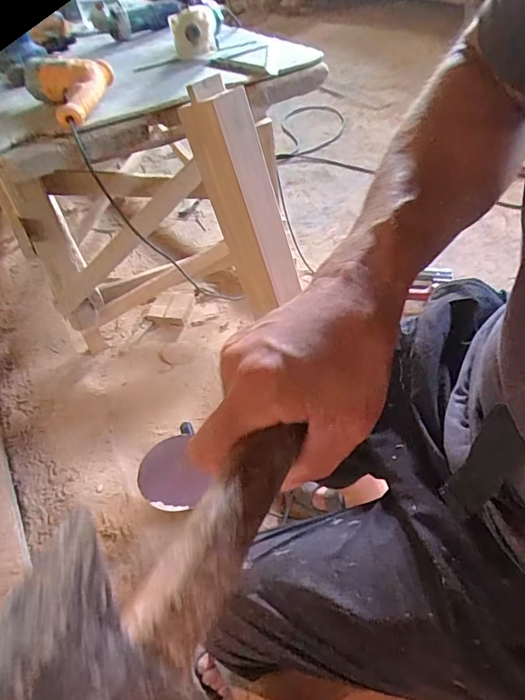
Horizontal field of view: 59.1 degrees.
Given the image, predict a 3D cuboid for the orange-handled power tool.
[{"bbox_3d":[-0.334,-0.477,0.834,0.133,0.064,0.219,-27,50,-19],"label":"orange-handled power tool"}]

